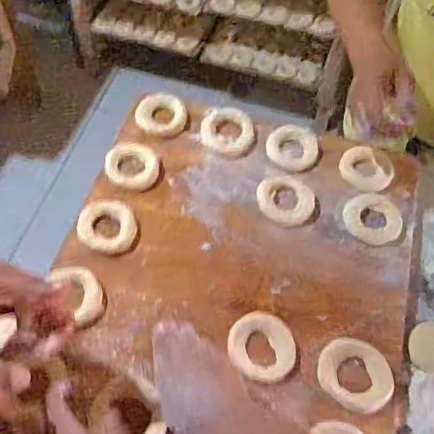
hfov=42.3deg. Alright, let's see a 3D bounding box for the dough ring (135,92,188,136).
[{"bbox_3d":[-0.082,-0.149,0.824,0.073,0.020,0.078,1,55,-1],"label":"dough ring"}]

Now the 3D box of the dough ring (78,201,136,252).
[{"bbox_3d":[-0.139,0.012,0.708,0.071,0.014,0.071,1,55,-1],"label":"dough ring"}]

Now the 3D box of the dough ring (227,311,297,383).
[{"bbox_3d":[0.051,0.147,0.639,0.075,0.009,0.081,1,55,-1],"label":"dough ring"}]

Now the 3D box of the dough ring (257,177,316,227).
[{"bbox_3d":[0.093,-0.023,0.751,0.076,0.015,0.066,7,55,3],"label":"dough ring"}]

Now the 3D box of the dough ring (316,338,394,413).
[{"bbox_3d":[0.156,0.178,0.631,0.085,0.021,0.074,32,60,19],"label":"dough ring"}]

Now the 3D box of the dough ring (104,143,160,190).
[{"bbox_3d":[-0.116,-0.069,0.769,0.071,0.023,0.064,-1,55,-3],"label":"dough ring"}]

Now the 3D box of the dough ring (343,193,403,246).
[{"bbox_3d":[0.209,0.004,0.753,0.077,0.020,0.076,1,55,-1],"label":"dough ring"}]

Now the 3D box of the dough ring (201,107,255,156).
[{"bbox_3d":[0.016,-0.125,0.801,0.074,0.026,0.077,1,55,-1],"label":"dough ring"}]

